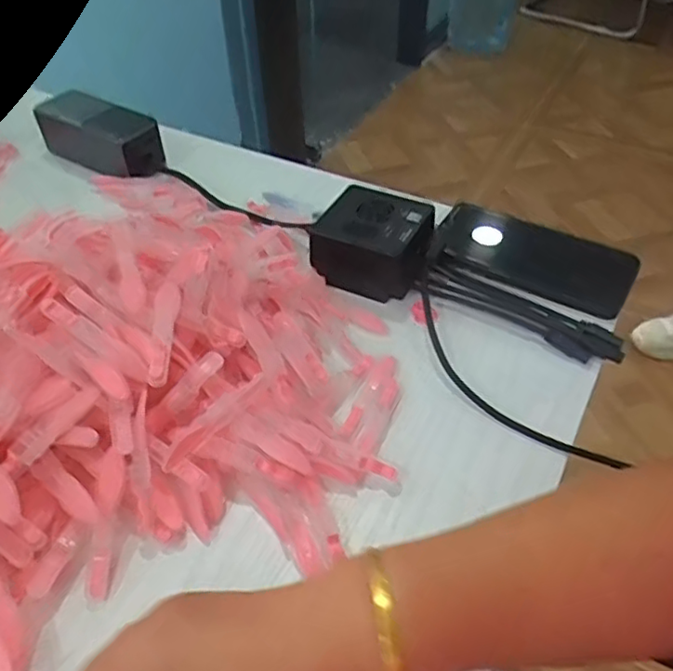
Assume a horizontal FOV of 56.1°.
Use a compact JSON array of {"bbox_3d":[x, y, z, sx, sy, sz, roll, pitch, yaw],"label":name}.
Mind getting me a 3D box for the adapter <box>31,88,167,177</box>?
[{"bbox_3d":[-0.227,-0.194,0.609,0.133,0.048,0.055,26,52,25],"label":"adapter"}]

